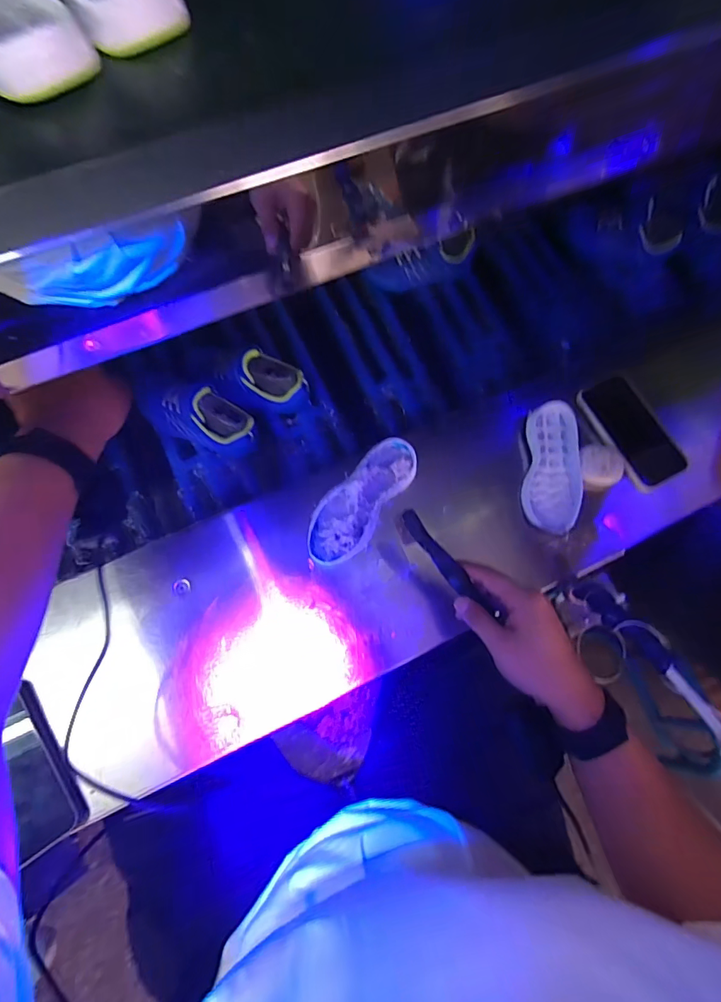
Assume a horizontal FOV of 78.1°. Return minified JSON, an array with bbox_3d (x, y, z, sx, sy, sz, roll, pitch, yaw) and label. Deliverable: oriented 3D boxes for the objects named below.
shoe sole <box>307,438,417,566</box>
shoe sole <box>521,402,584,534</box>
[{"bbox_3d":[0.001,-0.006,0.508,0.068,0.030,0.169,35,76,9],"label":"shoe sole"},{"bbox_3d":[0.236,-0.039,0.545,0.068,0.028,0.161,8,74,2],"label":"shoe sole"}]

